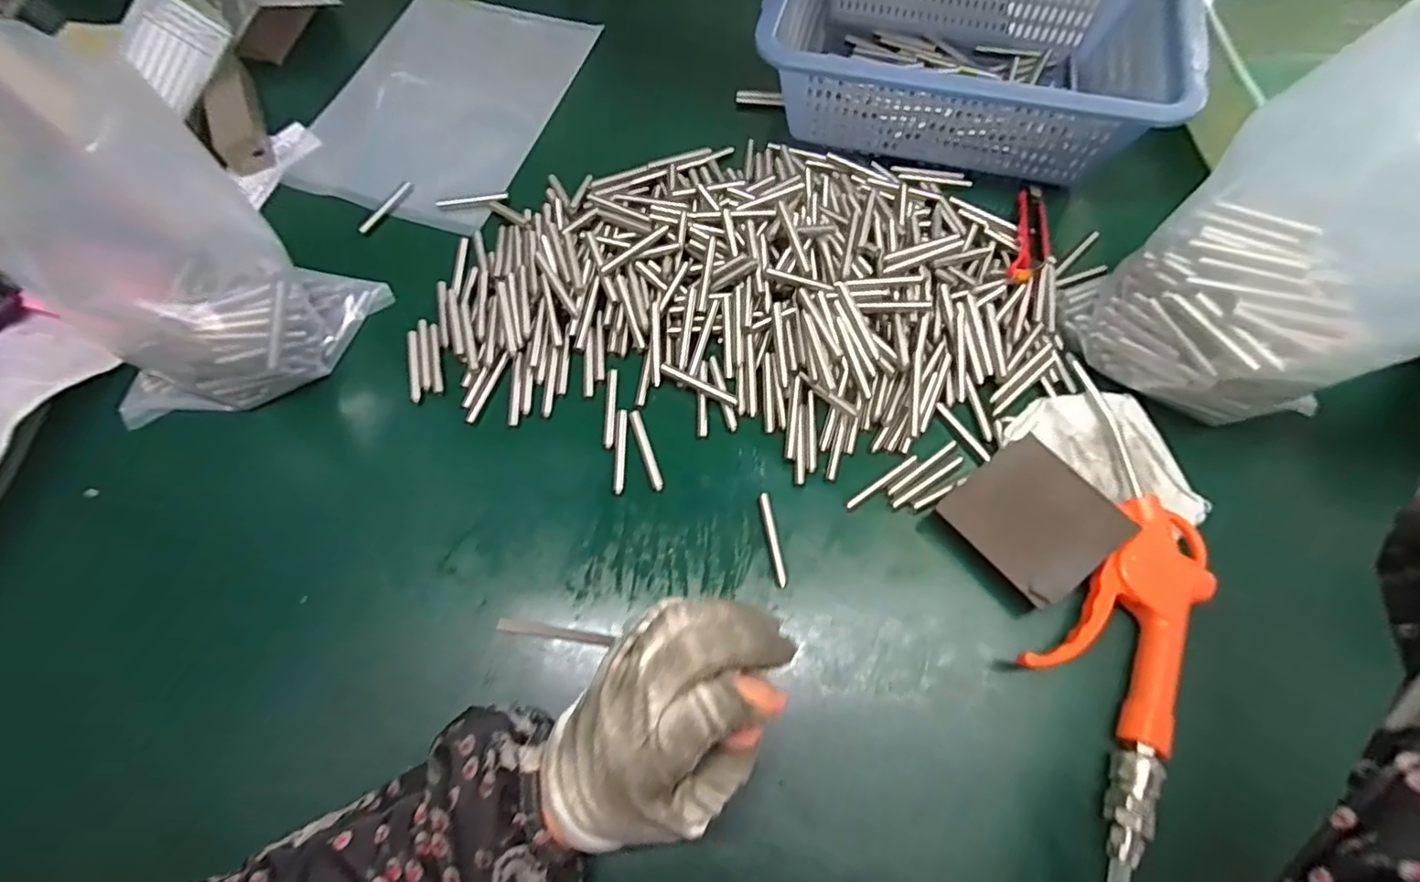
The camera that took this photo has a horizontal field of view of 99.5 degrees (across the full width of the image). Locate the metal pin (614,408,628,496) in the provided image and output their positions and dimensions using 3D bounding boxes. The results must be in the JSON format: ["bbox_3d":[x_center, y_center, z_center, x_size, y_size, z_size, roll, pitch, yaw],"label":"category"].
[{"bbox_3d":[-0.059,0.005,0.392,0.006,0.004,0.058,0,66,1],"label":"metal pin"}]

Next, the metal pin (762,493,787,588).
[{"bbox_3d":[0.039,0.061,0.373,0.007,0.004,0.058,-9,66,-3],"label":"metal pin"}]

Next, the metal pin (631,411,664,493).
[{"bbox_3d":[-0.042,0.005,0.394,0.007,0.004,0.059,-18,67,-7],"label":"metal pin"}]

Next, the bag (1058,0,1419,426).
[{"bbox_3d":[0.320,-0.094,0.327,0.105,0.180,0.140,-28,69,-11],"label":"bag"}]

